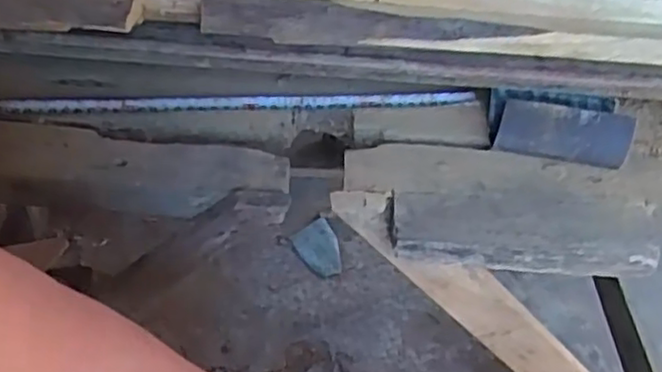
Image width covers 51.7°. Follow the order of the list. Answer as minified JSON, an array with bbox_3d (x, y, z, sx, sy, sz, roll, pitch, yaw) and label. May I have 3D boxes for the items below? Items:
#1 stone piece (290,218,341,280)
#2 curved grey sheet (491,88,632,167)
[{"bbox_3d":[-0.019,0.120,1.279,0.083,0.023,0.128,-15,45,-23],"label":"stone piece"},{"bbox_3d":[0.181,-0.048,0.542,0.107,0.037,0.050,9,41,2],"label":"curved grey sheet"}]

